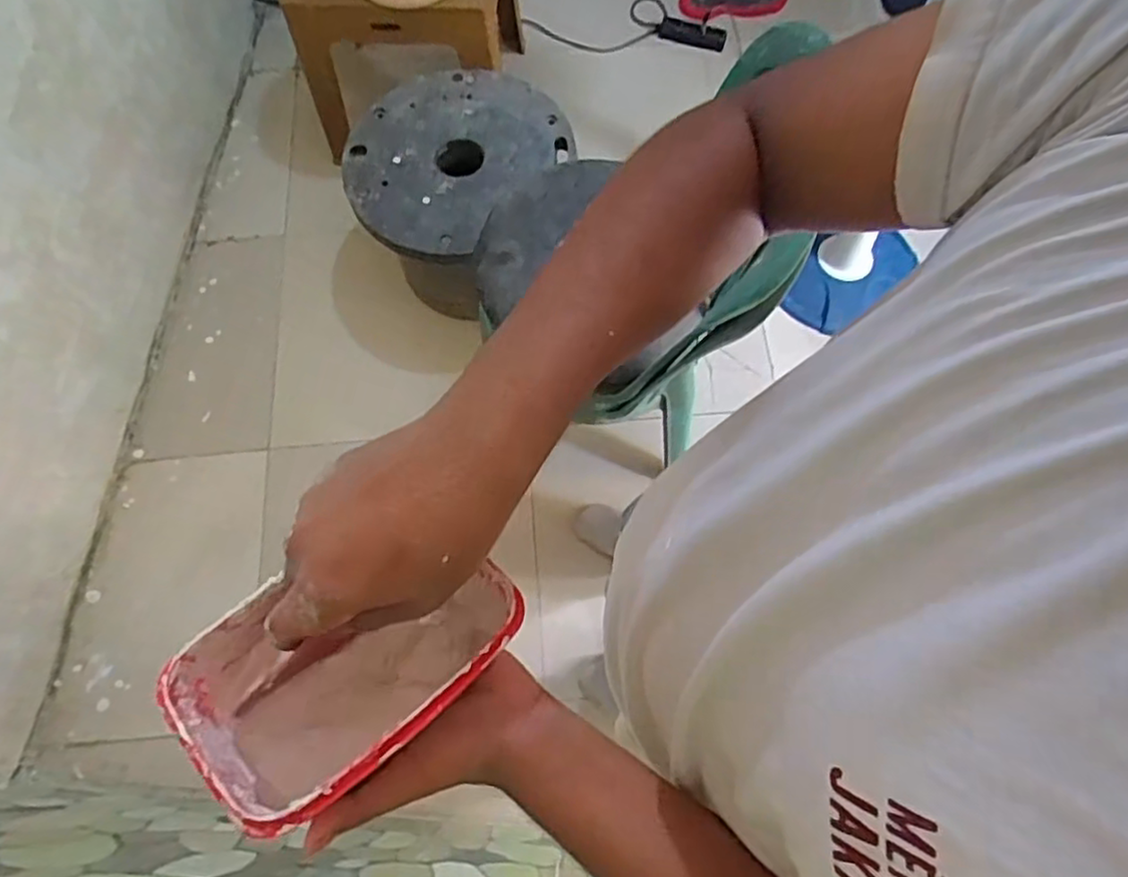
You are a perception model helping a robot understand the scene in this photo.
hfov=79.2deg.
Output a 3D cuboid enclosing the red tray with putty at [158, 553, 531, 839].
[{"bbox_3d":[-0.102,0.113,0.351,0.159,0.082,0.103,-33,66,-22],"label":"red tray with putty"}]

